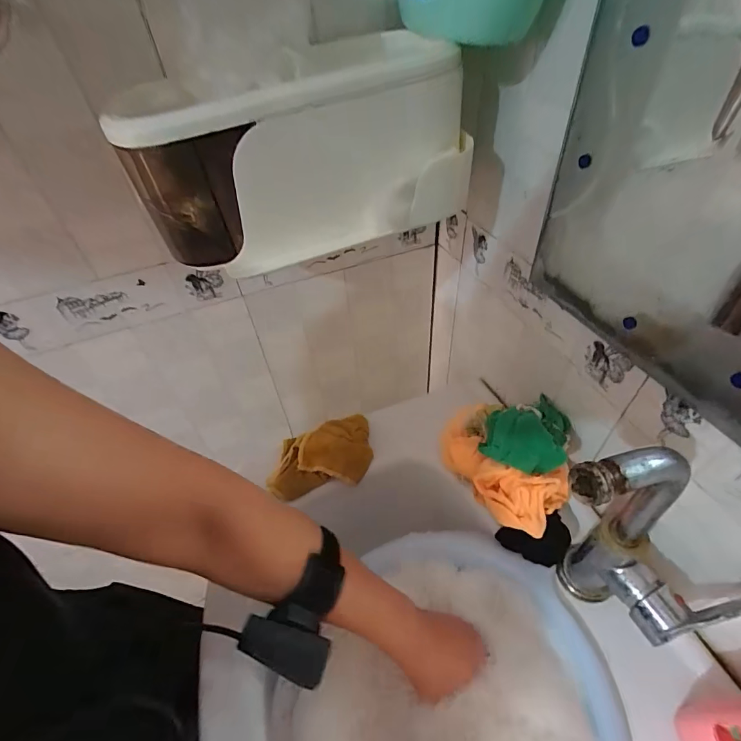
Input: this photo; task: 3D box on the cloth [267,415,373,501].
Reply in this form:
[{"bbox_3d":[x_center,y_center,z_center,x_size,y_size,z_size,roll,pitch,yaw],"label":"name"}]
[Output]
[{"bbox_3d":[-0.065,0.115,0.545,0.130,0.041,0.089,-8,46,-3],"label":"cloth"}]

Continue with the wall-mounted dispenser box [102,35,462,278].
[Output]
[{"bbox_3d":[-0.059,-0.191,0.363,0.274,0.138,0.105,-14,47,-9],"label":"wall-mounted dispenser box"}]

